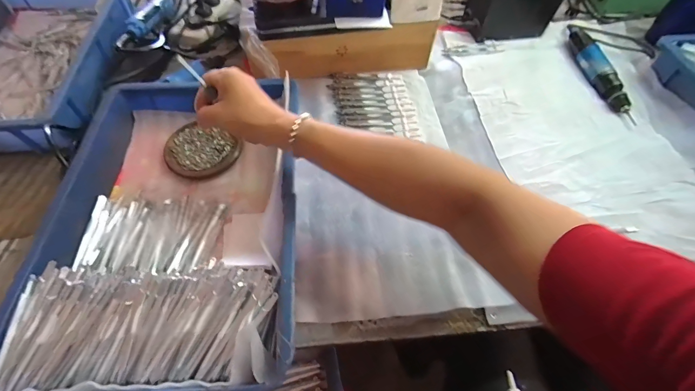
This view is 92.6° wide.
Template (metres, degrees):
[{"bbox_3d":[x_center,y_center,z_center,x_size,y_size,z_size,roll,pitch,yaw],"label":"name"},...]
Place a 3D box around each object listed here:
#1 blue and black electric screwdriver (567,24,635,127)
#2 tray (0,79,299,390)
[{"bbox_3d":[0.471,-0.248,0.628,0.038,0.033,0.264,2,58,0],"label":"blue and black electric screwdriver"},{"bbox_3d":[-0.210,0.018,0.431,0.290,0.075,0.447,-3,58,-3],"label":"tray"}]

